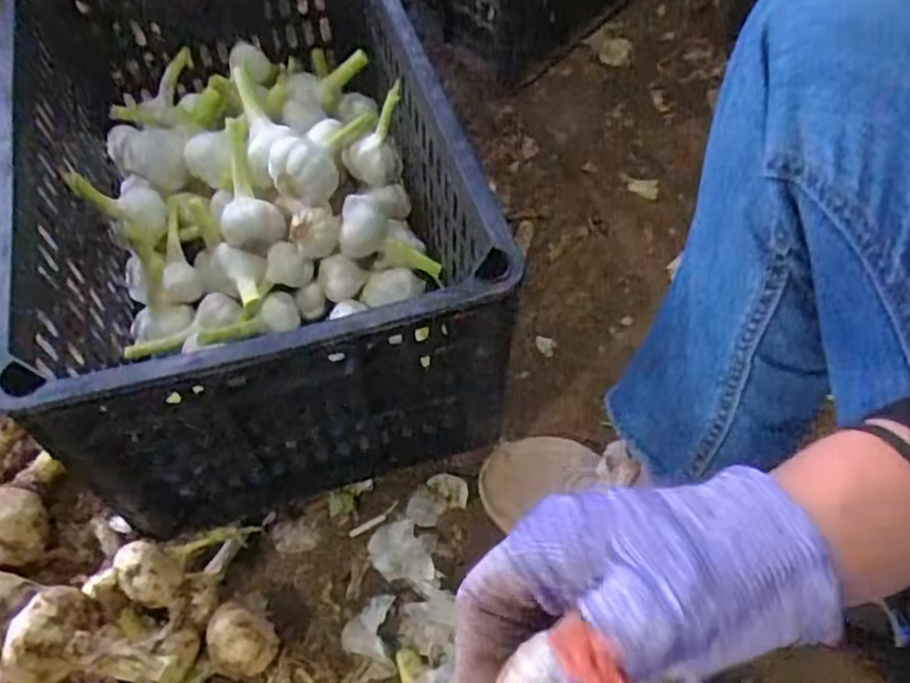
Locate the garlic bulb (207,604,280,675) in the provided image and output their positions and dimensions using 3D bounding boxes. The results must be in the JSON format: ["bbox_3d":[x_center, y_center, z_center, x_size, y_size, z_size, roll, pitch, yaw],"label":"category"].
[{"bbox_3d":[-0.162,0.231,0.549,0.052,0.056,0.048,14,67,7],"label":"garlic bulb"}]

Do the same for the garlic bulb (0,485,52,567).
[{"bbox_3d":[-0.361,0.151,0.579,0.061,0.058,0.056,0,66,0],"label":"garlic bulb"}]

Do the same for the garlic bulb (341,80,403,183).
[{"bbox_3d":[-0.066,-0.167,0.589,0.062,0.081,0.040,-37,71,-15],"label":"garlic bulb"}]

